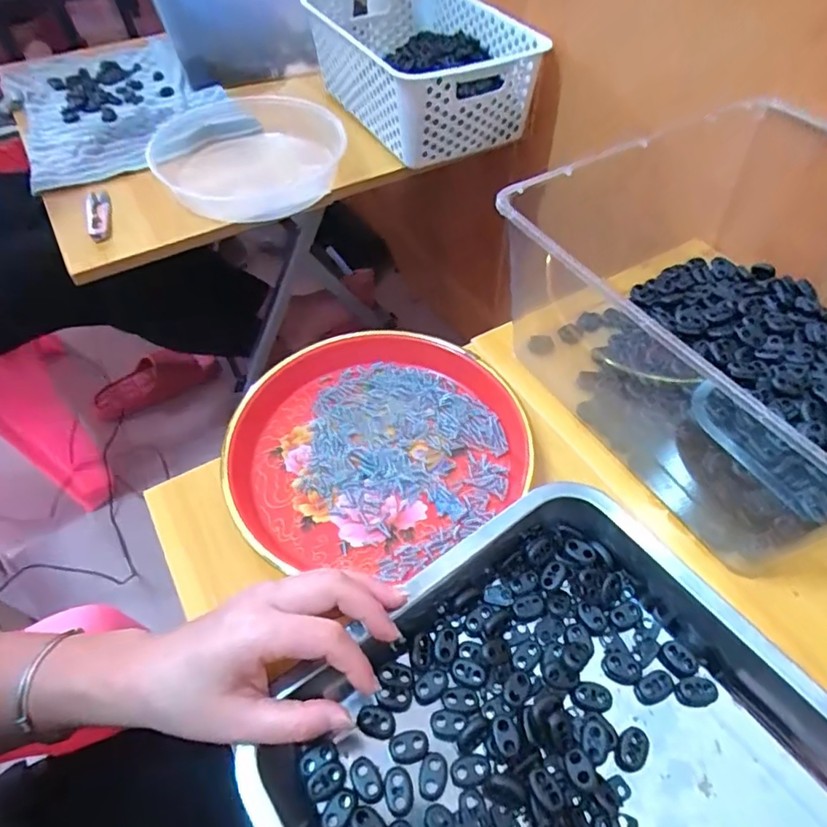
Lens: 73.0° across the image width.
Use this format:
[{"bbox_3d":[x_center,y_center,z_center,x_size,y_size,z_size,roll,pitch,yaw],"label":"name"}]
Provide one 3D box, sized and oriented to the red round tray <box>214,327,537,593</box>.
[{"bbox_3d":[-0.027,0.019,0.407,0.210,0.029,0.185,-32,59,-21],"label":"red round tray"}]

